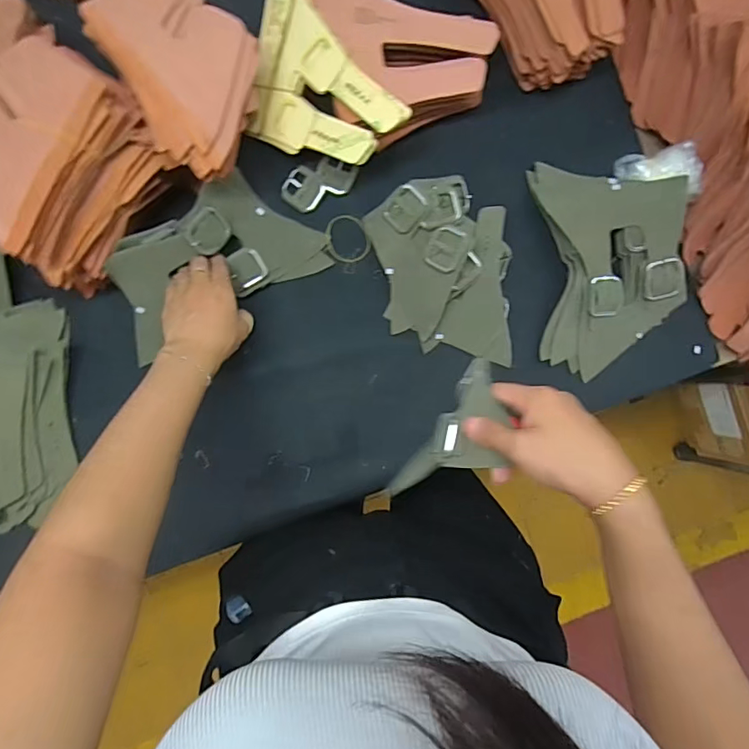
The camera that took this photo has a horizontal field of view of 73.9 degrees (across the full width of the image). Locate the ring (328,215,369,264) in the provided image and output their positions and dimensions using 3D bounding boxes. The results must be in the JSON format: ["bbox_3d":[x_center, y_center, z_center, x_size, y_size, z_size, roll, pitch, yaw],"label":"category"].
[{"bbox_3d":[-0.031,-0.159,0.584,0.052,0.008,0.056,0,89,-5],"label":"ring"}]

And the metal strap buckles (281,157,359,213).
[{"bbox_3d":[-0.064,-0.224,0.580,0.089,0.008,0.047,-27,92,-5],"label":"metal strap buckles"}]

